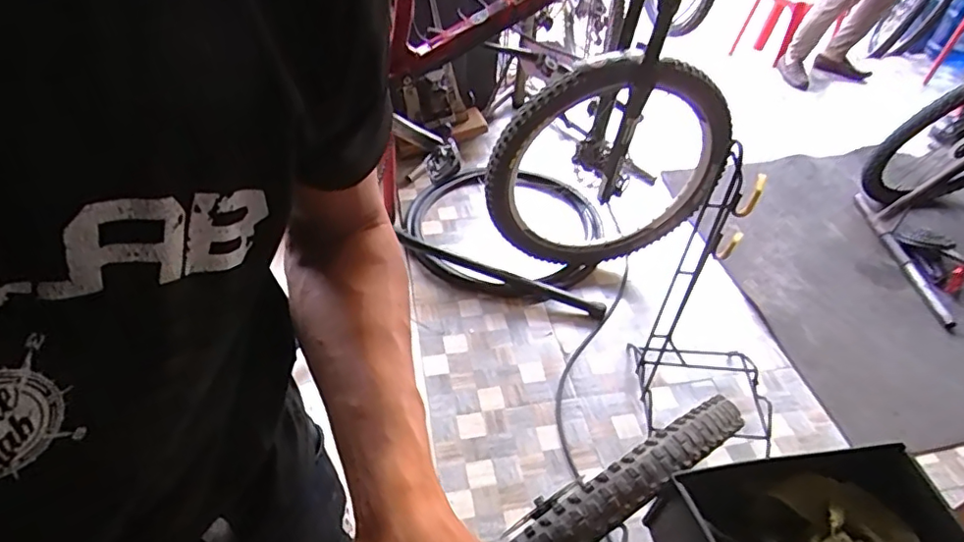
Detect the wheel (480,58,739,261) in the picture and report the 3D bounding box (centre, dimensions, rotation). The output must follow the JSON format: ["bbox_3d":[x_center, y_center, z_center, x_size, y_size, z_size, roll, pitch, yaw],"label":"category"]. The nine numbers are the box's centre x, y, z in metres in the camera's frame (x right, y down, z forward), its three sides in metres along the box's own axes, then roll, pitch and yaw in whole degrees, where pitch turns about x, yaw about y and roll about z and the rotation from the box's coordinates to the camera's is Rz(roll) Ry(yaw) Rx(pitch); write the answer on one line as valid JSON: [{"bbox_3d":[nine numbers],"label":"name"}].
[{"bbox_3d":[0.342,-0.248,1.614,0.664,0.722,0.158,1,45,-3],"label":"wheel"}]

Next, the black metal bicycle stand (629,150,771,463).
[{"bbox_3d":[0.577,0.083,1.267,0.335,0.699,0.240,3,44,-1],"label":"black metal bicycle stand"}]

